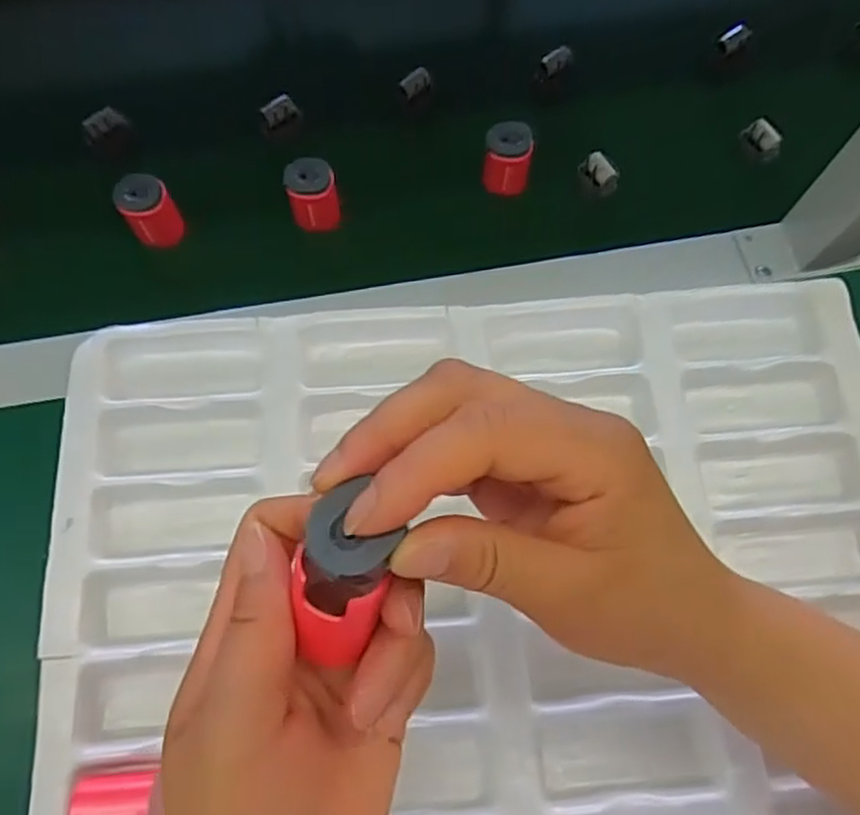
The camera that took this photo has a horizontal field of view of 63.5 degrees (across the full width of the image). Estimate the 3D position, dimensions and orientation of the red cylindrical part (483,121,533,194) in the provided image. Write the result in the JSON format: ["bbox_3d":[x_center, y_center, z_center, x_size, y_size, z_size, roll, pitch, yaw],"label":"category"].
[{"bbox_3d":[0.051,-0.163,0.455,0.030,0.037,0.028,5,71,-1],"label":"red cylindrical part"}]

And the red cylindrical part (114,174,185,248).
[{"bbox_3d":[-0.177,-0.124,0.440,0.030,0.035,0.033,1,71,-2],"label":"red cylindrical part"}]

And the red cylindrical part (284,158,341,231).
[{"bbox_3d":[-0.075,-0.135,0.445,0.030,0.036,0.029,1,71,-2],"label":"red cylindrical part"}]

